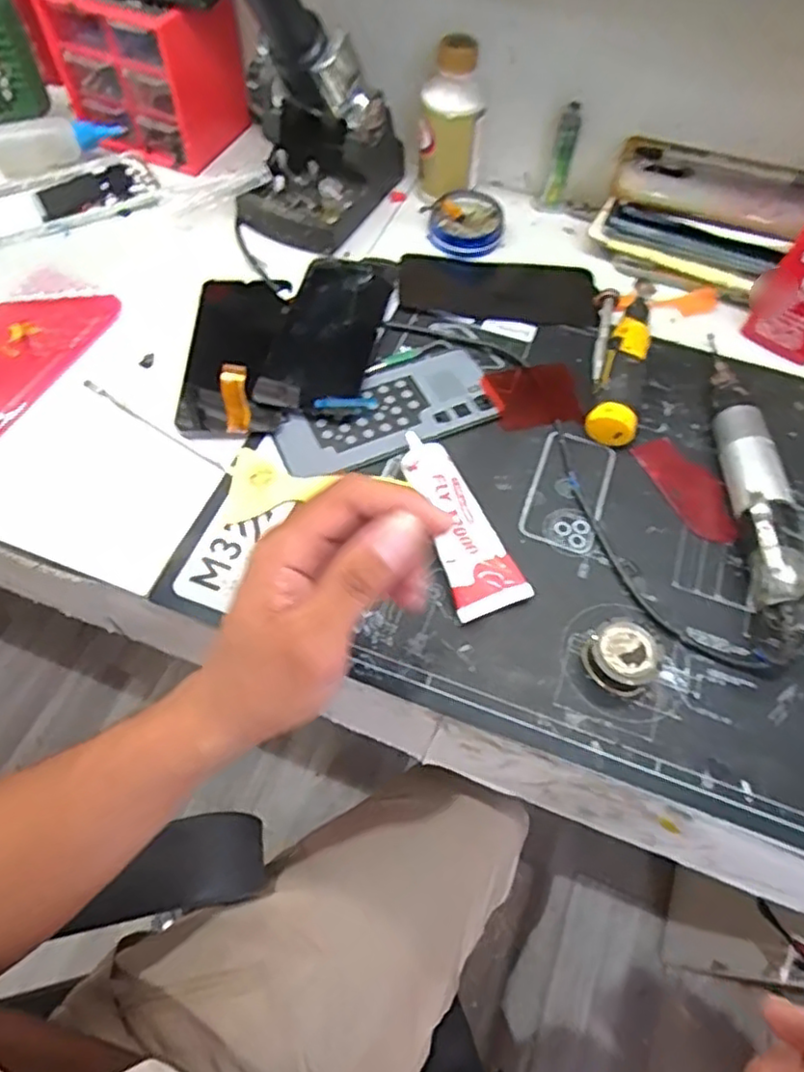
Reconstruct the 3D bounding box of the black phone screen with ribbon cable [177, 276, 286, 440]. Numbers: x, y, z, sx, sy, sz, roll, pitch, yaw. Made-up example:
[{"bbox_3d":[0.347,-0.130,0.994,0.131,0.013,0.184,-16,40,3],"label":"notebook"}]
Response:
[{"bbox_3d":[-0.122,-0.144,0.465,0.070,0.045,0.150,-3,61,-3],"label":"black phone screen with ribbon cable"}]

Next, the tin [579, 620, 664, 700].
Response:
[{"bbox_3d":[0.124,0.069,0.370,0.038,0.023,0.037,0,61,-1],"label":"tin"}]

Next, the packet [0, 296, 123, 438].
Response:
[{"bbox_3d":[-0.281,-0.131,0.471,0.084,0.011,0.145,20,62,10],"label":"packet"}]

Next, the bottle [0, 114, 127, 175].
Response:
[{"bbox_3d":[-0.300,-0.344,0.575,0.108,0.037,0.031,-27,65,-15],"label":"bottle"}]

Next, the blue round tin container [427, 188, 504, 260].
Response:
[{"bbox_3d":[0.054,-0.266,0.561,0.058,0.026,0.059,0,61,-1],"label":"blue round tin container"}]

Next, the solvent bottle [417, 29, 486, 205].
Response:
[{"bbox_3d":[0.039,-0.334,0.533,0.035,0.113,0.040,-40,69,-21],"label":"solvent bottle"}]

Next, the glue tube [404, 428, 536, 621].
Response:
[{"bbox_3d":[0.036,-0.009,0.410,0.043,0.027,0.119,-17,62,-10],"label":"glue tube"}]

